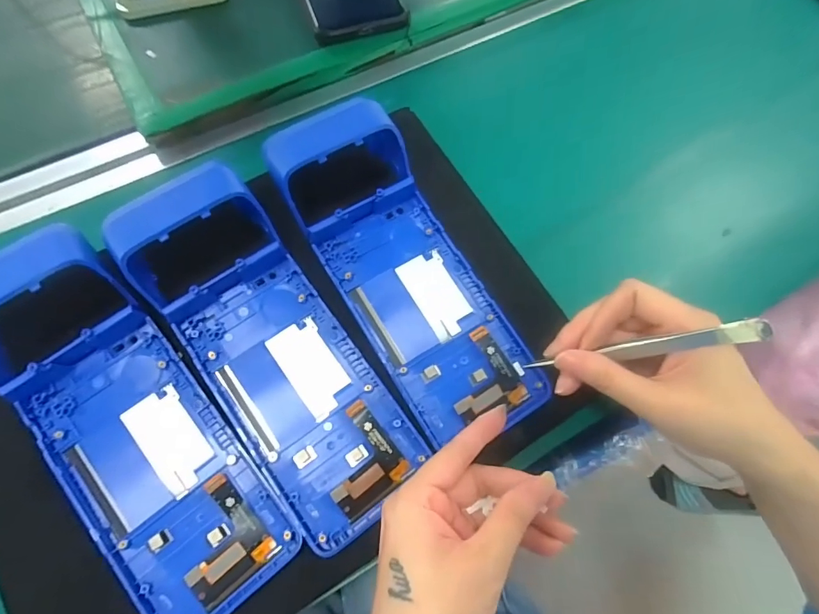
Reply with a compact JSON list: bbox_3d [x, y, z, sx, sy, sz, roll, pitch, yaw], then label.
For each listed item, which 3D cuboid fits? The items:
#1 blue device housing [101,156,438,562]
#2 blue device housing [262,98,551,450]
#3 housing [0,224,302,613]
[{"bbox_3d":[-0.080,0.020,0.248,0.083,0.046,0.216,-33,76,-13],"label":"blue device housing"},{"bbox_3d":[-0.001,-0.022,0.268,0.088,0.046,0.217,-31,75,-12],"label":"blue device housing"},{"bbox_3d":[-0.154,0.062,0.229,0.088,0.048,0.219,-36,76,-14],"label":"housing"}]

